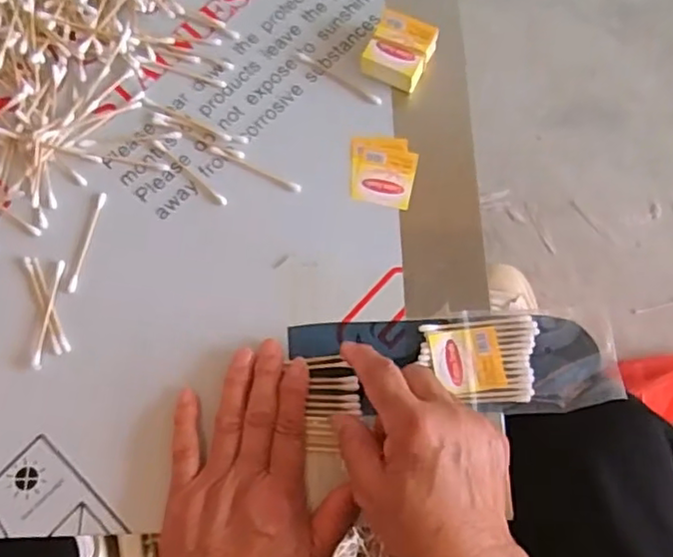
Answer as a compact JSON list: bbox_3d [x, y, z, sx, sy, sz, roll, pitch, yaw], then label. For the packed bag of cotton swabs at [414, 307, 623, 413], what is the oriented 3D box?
[{"bbox_3d":[0.116,0.050,0.394,0.119,0.016,0.065,-2,73,0],"label":"packed bag of cotton swabs"}]

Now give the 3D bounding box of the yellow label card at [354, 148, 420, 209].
[{"bbox_3d":[0.035,-0.072,0.438,0.040,0.004,0.042,12,74,4],"label":"yellow label card"}]

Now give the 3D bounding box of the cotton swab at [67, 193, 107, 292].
[{"bbox_3d":[-0.169,-0.025,0.423,0.006,0.004,0.072,11,74,3],"label":"cotton swab"}]

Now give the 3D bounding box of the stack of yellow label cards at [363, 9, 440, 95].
[{"bbox_3d":[0.046,-0.165,0.452,0.041,0.025,0.050,26,75,7],"label":"stack of yellow label cards"}]

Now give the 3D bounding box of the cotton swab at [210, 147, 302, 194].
[{"bbox_3d":[-0.057,-0.077,0.438,0.071,0.004,0.007,25,75,7],"label":"cotton swab"}]

